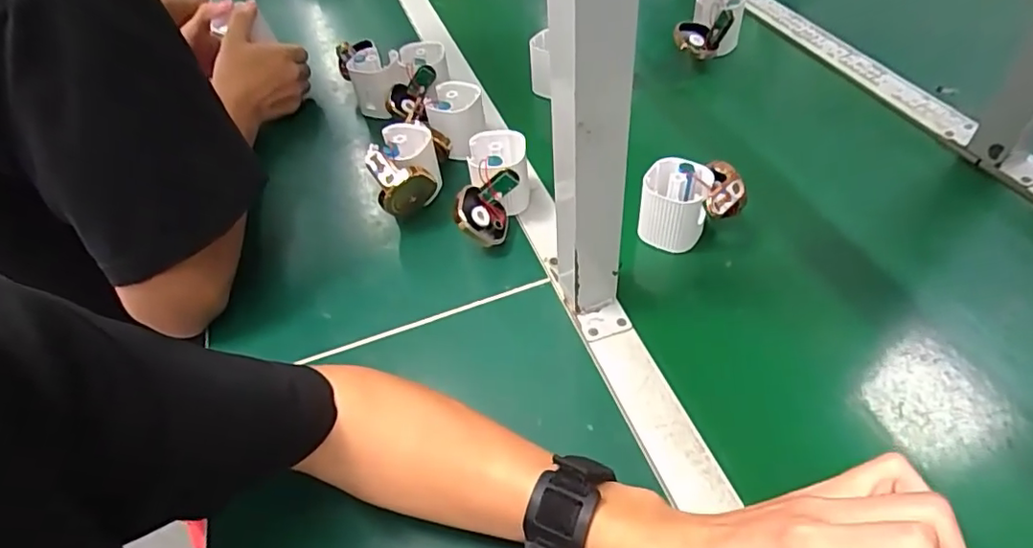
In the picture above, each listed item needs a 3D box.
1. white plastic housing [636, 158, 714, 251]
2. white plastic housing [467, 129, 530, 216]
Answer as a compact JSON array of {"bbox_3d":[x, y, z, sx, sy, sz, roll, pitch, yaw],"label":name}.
[{"bbox_3d":[0.143,-0.060,0.518,0.063,0.065,0.055,19,53,20],"label":"white plastic housing"},{"bbox_3d":[-0.016,-0.095,0.558,0.055,0.068,0.067,-5,48,0],"label":"white plastic housing"}]

